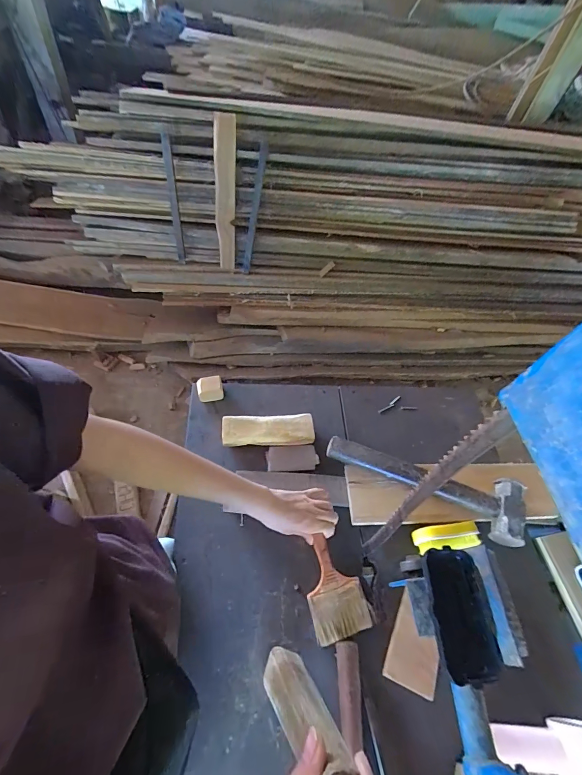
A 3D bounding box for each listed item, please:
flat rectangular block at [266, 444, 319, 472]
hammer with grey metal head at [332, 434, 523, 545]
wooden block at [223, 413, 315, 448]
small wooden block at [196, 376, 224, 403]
[{"bbox_3d":[0.002,0.137,0.682,0.098,0.008,0.051,0,57,-7],"label":"flat rectangular block"},{"bbox_3d":[0.240,0.167,0.648,0.355,0.054,0.109,22,57,6],"label":"hammer with grey metal head"},{"bbox_3d":[-0.044,0.080,0.684,0.174,0.034,0.053,-2,58,-9],"label":"wooden block"},{"bbox_3d":[-0.169,0.003,0.729,0.050,0.044,0.033,-10,59,-14],"label":"small wooden block"}]

